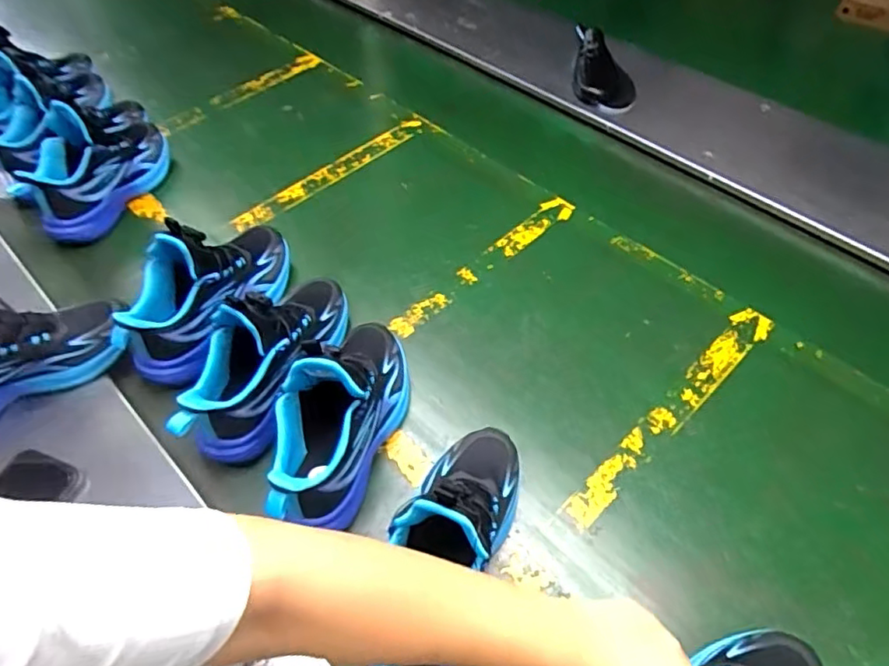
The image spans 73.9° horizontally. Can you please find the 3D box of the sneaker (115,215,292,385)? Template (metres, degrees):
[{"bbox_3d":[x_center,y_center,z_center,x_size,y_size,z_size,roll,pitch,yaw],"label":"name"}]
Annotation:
[{"bbox_3d":[-0.274,-0.056,0.688,0.087,0.140,0.233,27,60,21],"label":"sneaker"}]

